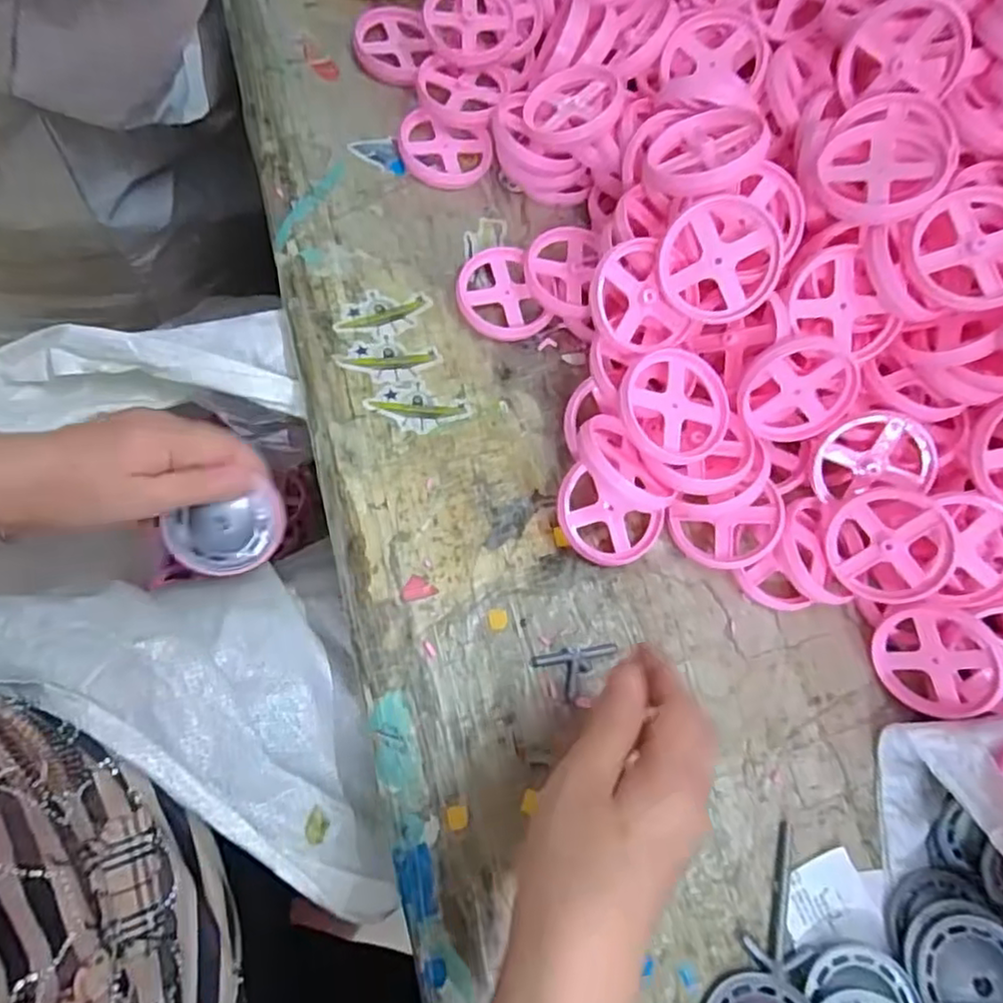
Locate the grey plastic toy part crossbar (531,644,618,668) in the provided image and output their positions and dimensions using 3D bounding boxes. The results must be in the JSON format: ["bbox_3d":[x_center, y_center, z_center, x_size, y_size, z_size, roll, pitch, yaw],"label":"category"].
[{"bbox_3d":[0.041,0.085,0.369,0.049,0.006,0.006,-7,72,-13],"label":"grey plastic toy part crossbar"}]

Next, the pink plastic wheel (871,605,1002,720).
[{"bbox_3d":[0.237,0.087,0.364,0.007,0.059,0.058,-6,92,-48],"label":"pink plastic wheel"}]

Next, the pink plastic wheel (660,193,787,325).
[{"bbox_3d":[0.120,-0.134,0.368,0.062,0.018,0.064,6,113,15],"label":"pink plastic wheel"}]

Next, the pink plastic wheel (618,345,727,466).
[{"bbox_3d":[0.097,-0.054,0.372,0.064,0.010,0.063,2,81,-14],"label":"pink plastic wheel"}]

